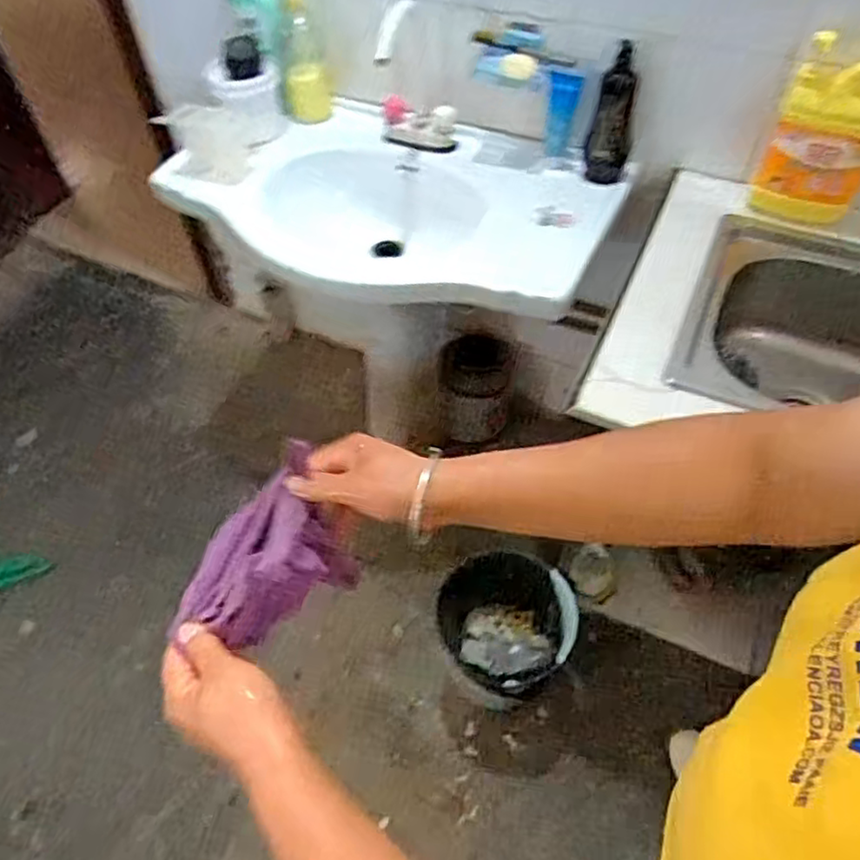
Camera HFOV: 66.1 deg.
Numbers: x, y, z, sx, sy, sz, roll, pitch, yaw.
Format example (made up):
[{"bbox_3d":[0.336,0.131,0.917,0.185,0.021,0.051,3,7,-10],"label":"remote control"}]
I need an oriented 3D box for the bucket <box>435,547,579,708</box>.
[{"bbox_3d":[0.150,0.393,1.263,0.213,0.242,0.222,-1,52,1],"label":"bucket"}]

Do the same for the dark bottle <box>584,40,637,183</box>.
[{"bbox_3d":[0.300,-0.507,1.064,0.066,0.220,0.051,18,55,15],"label":"dark bottle"}]

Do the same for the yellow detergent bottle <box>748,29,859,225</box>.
[{"bbox_3d":[0.556,-0.404,0.936,0.148,0.221,0.071,29,58,16],"label":"yellow detergent bottle"}]

